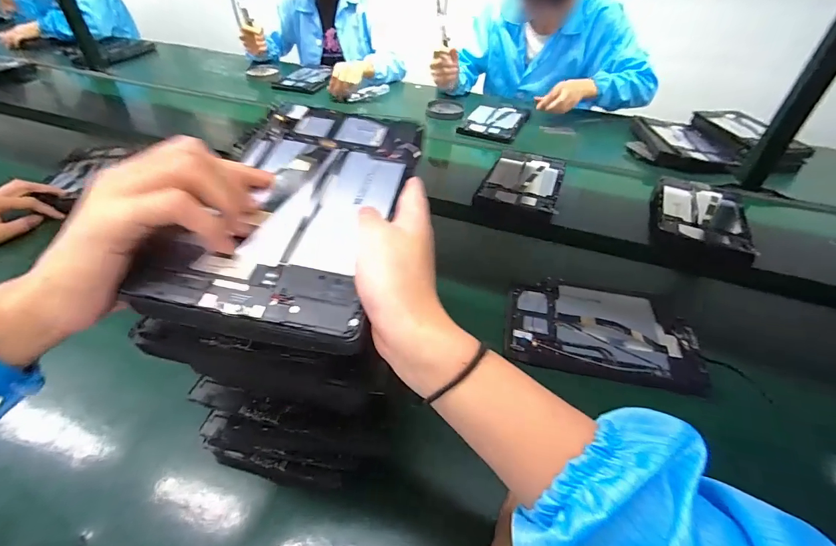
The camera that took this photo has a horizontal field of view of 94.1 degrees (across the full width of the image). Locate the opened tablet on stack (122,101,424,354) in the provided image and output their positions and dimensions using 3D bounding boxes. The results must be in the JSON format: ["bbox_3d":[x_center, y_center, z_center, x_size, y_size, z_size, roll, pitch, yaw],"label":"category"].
[{"bbox_3d":[-0.088,-0.061,0.300,0.149,0.013,0.252,6,50,4],"label":"opened tablet on stack"}]

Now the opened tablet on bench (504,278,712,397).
[{"bbox_3d":[0.245,0.073,0.527,0.237,0.019,0.160,11,44,9],"label":"opened tablet on bench"}]

